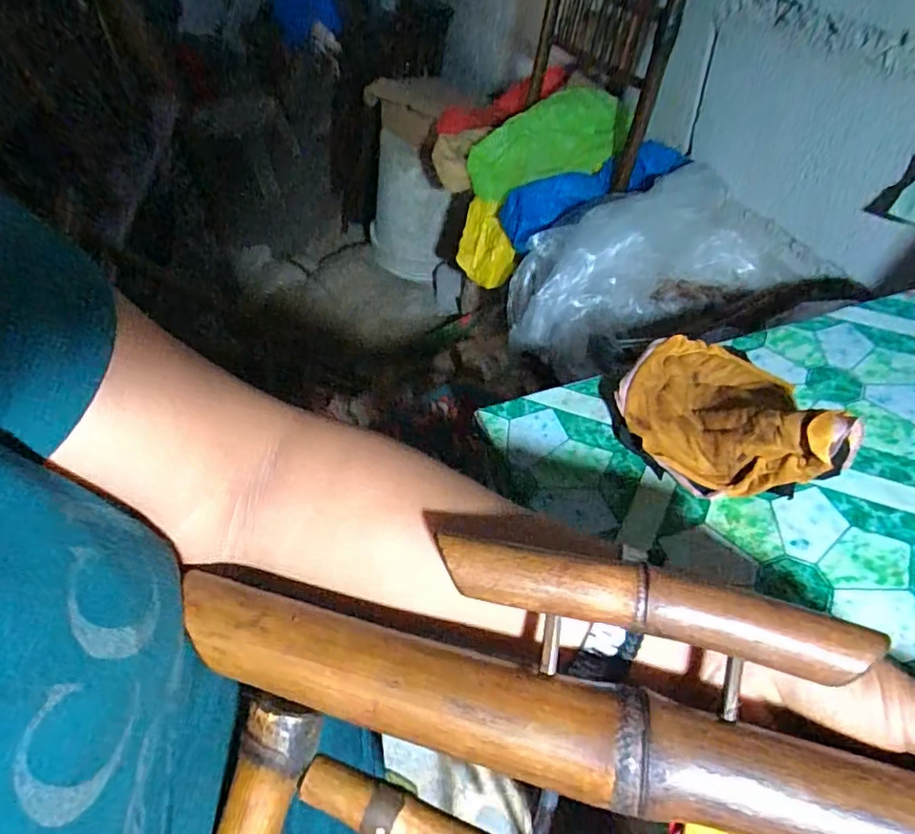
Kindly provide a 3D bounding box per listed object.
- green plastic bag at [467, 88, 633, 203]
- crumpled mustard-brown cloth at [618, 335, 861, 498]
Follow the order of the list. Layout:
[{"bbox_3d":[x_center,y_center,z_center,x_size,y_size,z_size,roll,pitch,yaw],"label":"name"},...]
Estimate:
[{"bbox_3d":[0.139,-0.404,0.852,0.254,0.096,0.116,-17,48,13],"label":"green plastic bag"},{"bbox_3d":[0.178,-0.015,0.382,0.128,0.060,0.134,7,50,10],"label":"crumpled mustard-brown cloth"}]

